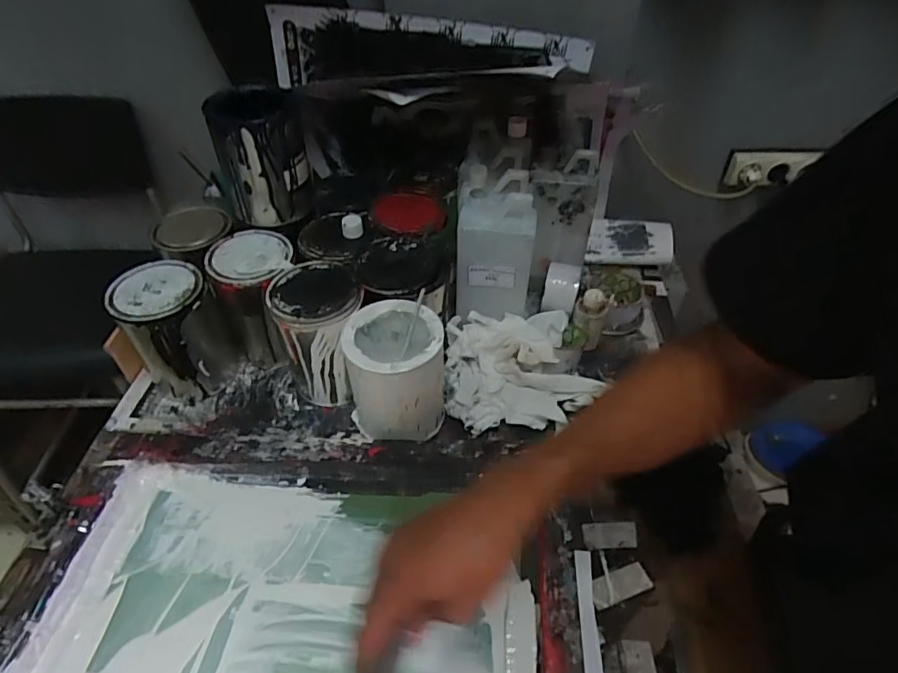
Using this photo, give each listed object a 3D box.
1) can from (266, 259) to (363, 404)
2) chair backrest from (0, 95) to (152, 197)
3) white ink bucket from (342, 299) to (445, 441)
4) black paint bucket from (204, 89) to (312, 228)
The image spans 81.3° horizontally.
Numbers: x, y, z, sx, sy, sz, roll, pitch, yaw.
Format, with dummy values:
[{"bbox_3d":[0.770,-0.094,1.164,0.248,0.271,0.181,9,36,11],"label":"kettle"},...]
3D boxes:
[{"bbox_3d":[-0.152,-0.002,0.655,0.108,0.157,0.108,-18,46,-11],"label":"can"},{"bbox_3d":[-0.742,-0.358,0.996,0.274,0.228,0.026,-13,60,-25],"label":"chair backrest"},{"bbox_3d":[-0.066,0.041,0.622,0.115,0.146,0.118,-4,44,4],"label":"white ink bucket"},{"bbox_3d":[-0.239,-0.240,0.677,0.109,0.160,0.101,-15,47,-14],"label":"black paint bucket"}]

